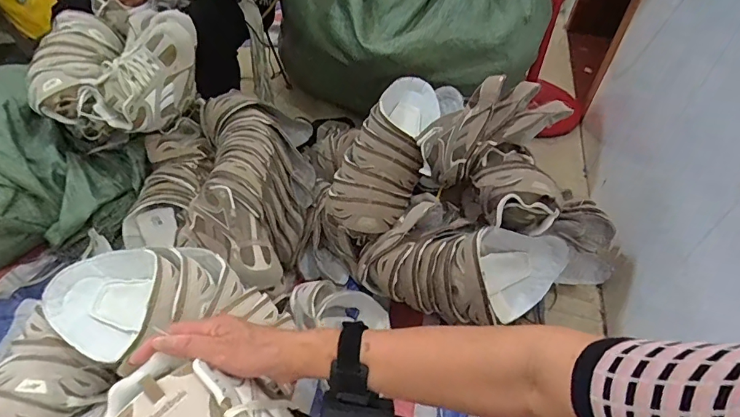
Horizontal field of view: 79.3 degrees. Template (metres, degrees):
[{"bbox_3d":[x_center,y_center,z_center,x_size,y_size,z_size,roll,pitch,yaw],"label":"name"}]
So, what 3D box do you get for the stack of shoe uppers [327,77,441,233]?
[{"bbox_3d":[0.043,-0.139,0.974,0.160,0.115,0.403,18,63,12],"label":"stack of shoe uppers"}]

